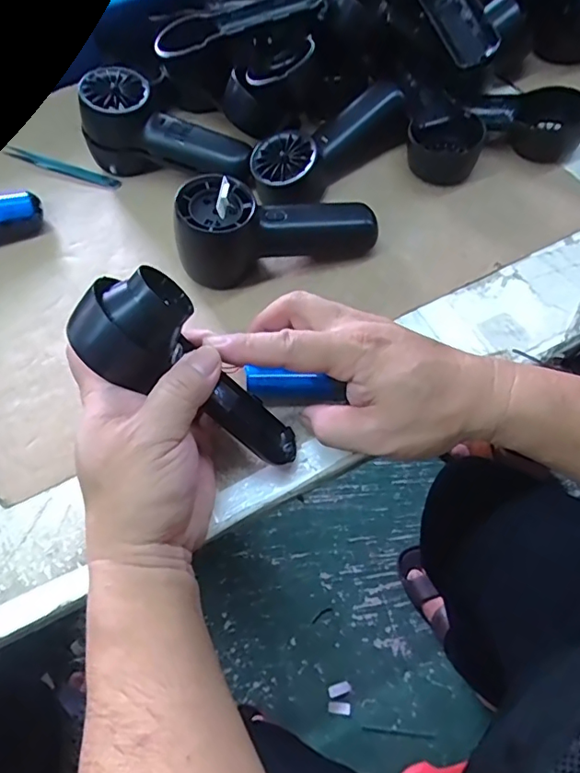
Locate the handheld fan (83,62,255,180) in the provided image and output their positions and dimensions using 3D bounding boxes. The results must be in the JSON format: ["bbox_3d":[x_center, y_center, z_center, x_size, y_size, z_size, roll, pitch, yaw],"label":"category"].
[{"bbox_3d":[-0.104,-0.212,0.456,0.147,0.064,0.053,19,62,0],"label":"handheld fan"}]

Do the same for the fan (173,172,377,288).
[{"bbox_3d":[-0.009,-0.116,0.395,0.148,0.068,0.055,-3,60,1],"label":"fan"}]

